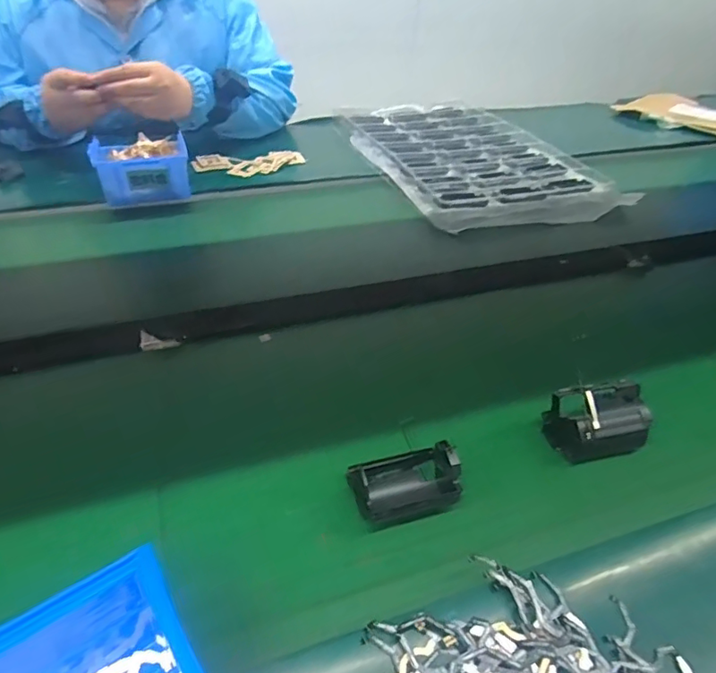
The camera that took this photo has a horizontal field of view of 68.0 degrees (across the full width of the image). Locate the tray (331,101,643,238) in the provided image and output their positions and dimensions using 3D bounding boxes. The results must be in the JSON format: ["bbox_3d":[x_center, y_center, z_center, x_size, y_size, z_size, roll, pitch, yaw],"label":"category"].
[{"bbox_3d":[0.171,-0.313,0.909,0.307,0.046,0.525,-11,40,-18],"label":"tray"}]

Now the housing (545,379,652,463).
[{"bbox_3d":[0.187,0.070,0.412,0.069,0.054,0.048,-7,39,-13],"label":"housing"}]

